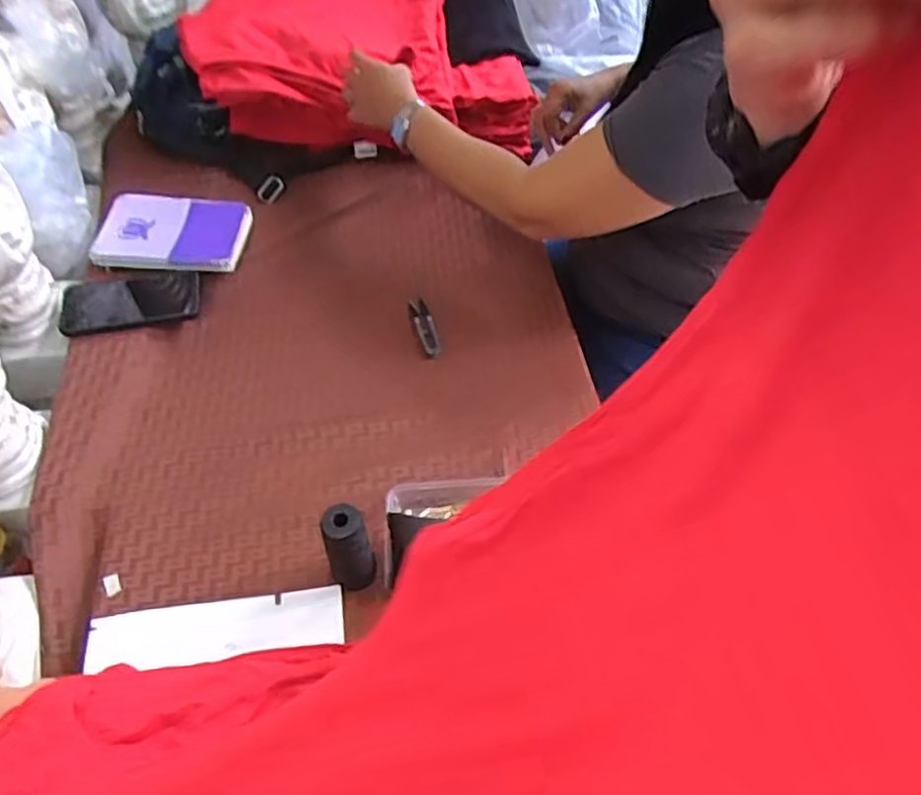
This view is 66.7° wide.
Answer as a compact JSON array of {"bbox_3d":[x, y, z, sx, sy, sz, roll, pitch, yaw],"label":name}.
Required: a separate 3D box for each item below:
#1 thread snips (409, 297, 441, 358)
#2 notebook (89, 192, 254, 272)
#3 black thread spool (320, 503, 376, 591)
[{"bbox_3d":[-0.042,-0.087,0.876,0.024,0.009,0.095,-14,54,-14],"label":"thread snips"},{"bbox_3d":[-0.377,-0.221,0.922,0.181,0.026,0.114,6,63,-6],"label":"notebook"},{"bbox_3d":[-0.102,0.139,0.641,0.039,0.114,0.029,-12,54,-8],"label":"black thread spool"}]

